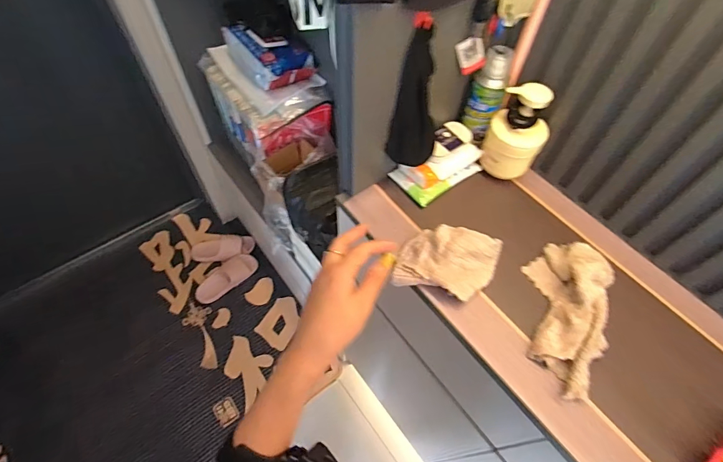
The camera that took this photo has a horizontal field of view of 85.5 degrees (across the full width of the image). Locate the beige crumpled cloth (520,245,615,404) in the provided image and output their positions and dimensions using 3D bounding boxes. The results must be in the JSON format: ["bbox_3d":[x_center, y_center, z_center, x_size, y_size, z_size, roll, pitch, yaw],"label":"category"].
[{"bbox_3d":[0.260,0.093,0.479,0.101,0.055,0.204,16,53,6],"label":"beige crumpled cloth"}]

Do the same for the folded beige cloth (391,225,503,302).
[{"bbox_3d":[0.113,0.038,0.511,0.125,0.048,0.086,17,53,7],"label":"folded beige cloth"}]

